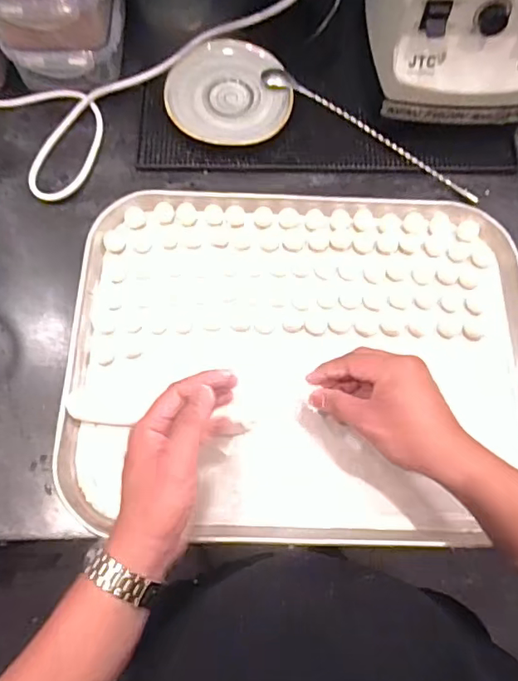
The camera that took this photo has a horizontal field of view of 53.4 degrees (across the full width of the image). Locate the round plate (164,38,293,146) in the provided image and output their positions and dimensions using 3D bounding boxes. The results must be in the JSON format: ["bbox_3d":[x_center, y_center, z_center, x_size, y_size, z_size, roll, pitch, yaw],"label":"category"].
[{"bbox_3d":[-0.036,-0.293,0.607,0.145,0.018,0.119,2,84,-1],"label":"round plate"}]

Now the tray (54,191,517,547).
[{"bbox_3d":[0.044,0.011,0.523,0.454,0.025,0.359,1,71,-2],"label":"tray"}]

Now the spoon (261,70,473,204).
[{"bbox_3d":[0.131,-0.244,0.604,0.288,0.027,0.022,30,73,8],"label":"spoon"}]

